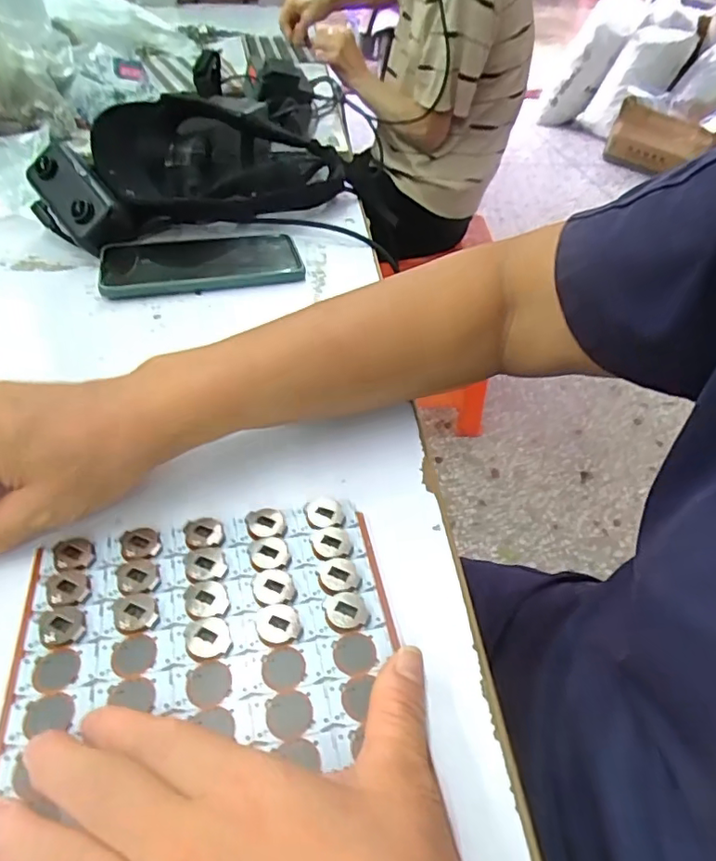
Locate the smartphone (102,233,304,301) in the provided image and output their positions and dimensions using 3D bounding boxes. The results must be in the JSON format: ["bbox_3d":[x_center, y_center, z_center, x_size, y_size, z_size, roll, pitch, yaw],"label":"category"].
[{"bbox_3d":[-0.130,-0.139,0.464,0.158,0.012,0.081,-11,45,-15],"label":"smartphone"}]

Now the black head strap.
[{"bbox_3d":[-0.127,-0.267,0.543,0.224,0.075,0.157,-10,45,-15],"label":"black head strap"}]

